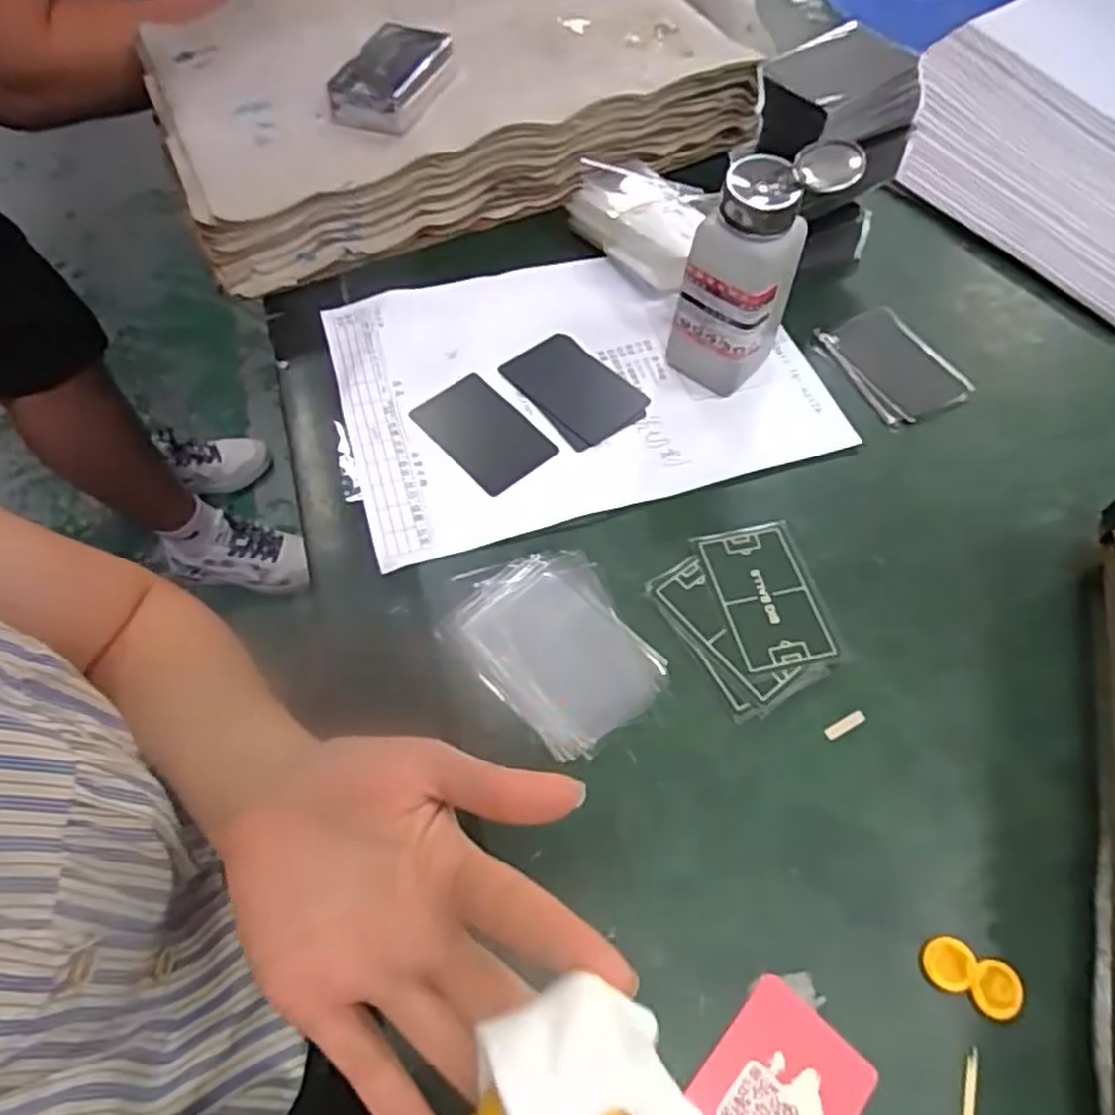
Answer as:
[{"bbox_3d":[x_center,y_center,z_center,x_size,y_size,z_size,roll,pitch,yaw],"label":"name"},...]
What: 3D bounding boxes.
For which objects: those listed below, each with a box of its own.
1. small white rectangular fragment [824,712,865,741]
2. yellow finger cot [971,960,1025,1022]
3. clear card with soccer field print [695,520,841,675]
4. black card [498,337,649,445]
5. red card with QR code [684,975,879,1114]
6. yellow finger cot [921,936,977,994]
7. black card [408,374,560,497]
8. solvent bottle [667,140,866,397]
[{"bbox_3d":[0.142,0.083,0.368,0.023,0.004,0.007,-22,65,-14],"label":"small white rectangular fragment"},{"bbox_3d":[0.183,0.179,0.307,0.019,0.004,0.021,27,63,15],"label":"yellow finger cot"},{"bbox_3d":[0.113,0.020,0.402,0.053,0.004,0.084,-11,61,-6],"label":"clear card with soccer field print"},{"bbox_3d":[0.011,-0.111,0.481,0.055,0.004,0.087,-39,65,-20],"label":"black card"},{"bbox_3d":[0.081,0.215,0.288,0.055,0.005,0.082,39,65,19],"label":"red card with QR code"},{"bbox_3d":[0.164,0.171,0.314,0.020,0.005,0.021,0,60,0],"label":"yellow finger cot"},{"bbox_3d":[-0.046,-0.077,0.460,0.055,0.004,0.086,-35,65,-23],"label":"black card"},{"bbox_3d":[0.112,-0.165,0.433,0.057,0.136,0.065,37,66,19],"label":"solvent bottle"}]

